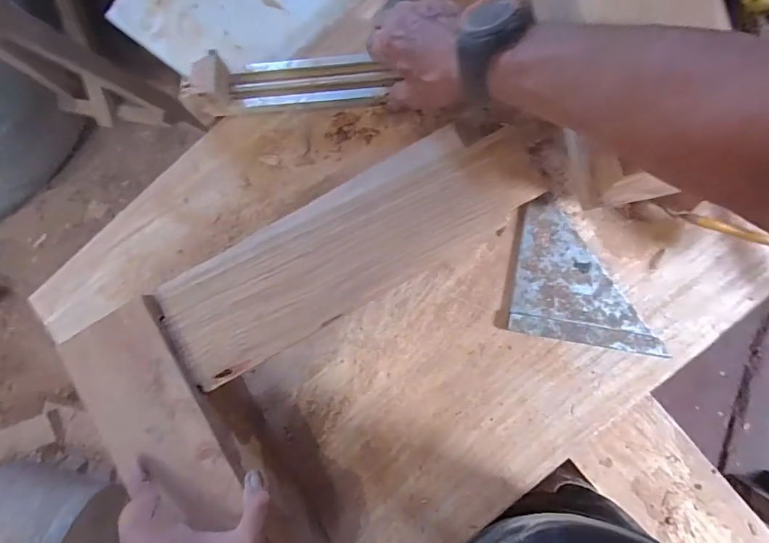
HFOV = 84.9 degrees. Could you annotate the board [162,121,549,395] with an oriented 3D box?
[{"bbox_3d":[-0.031,-0.026,0.406,0.374,0.014,0.107,-29,89,0],"label":"board"}]

